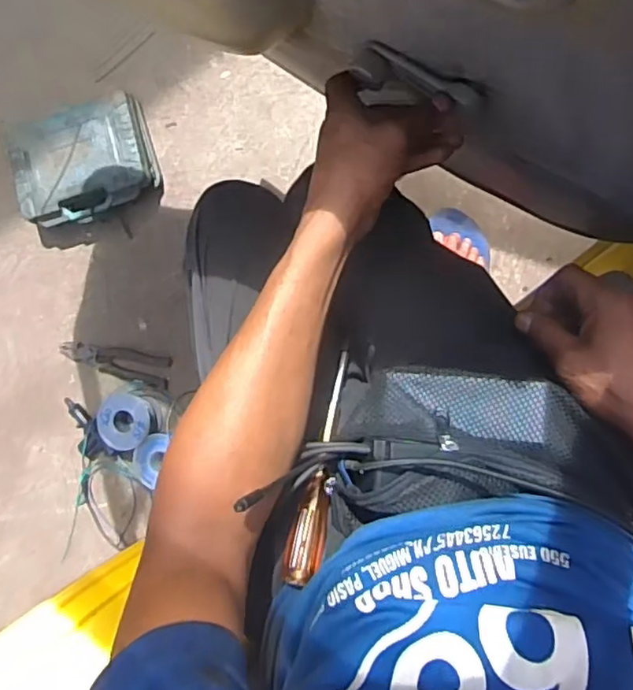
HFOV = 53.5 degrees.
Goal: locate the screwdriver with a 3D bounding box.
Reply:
[{"bbox_3d":[0.005,0.096,0.524,0.029,0.029,0.197,11,66,2],"label":"screwdriver"}]

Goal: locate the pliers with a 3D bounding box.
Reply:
[{"bbox_3d":[-0.371,0.035,1.157,0.203,0.013,0.060,11,93,8],"label":"pliers"}]

